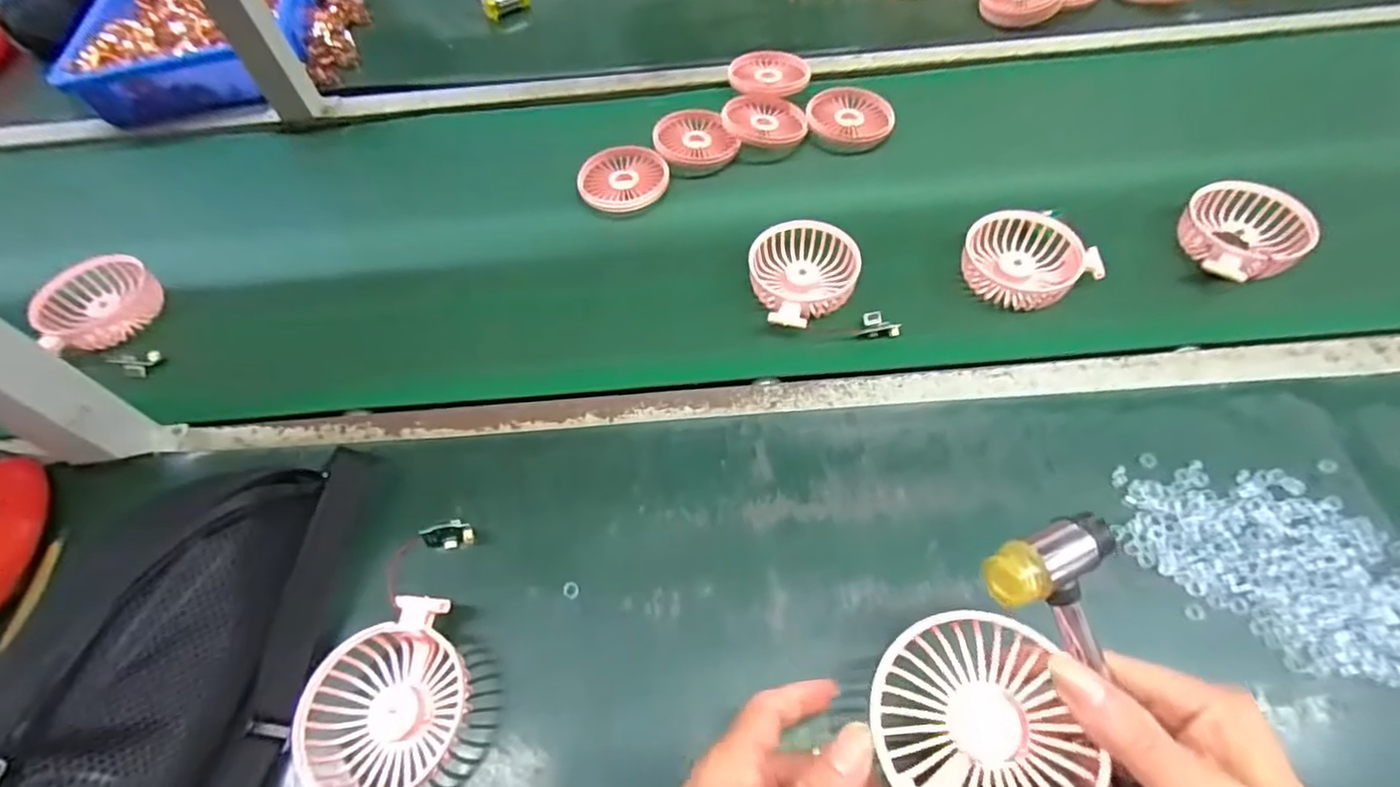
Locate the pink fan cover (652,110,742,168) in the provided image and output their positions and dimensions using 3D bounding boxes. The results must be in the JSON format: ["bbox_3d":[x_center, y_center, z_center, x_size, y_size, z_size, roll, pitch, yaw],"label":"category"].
[{"bbox_3d":[-0.005,-0.259,0.638,0.078,0.021,0.066,-18,62,-10],"label":"pink fan cover"}]

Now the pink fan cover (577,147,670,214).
[{"bbox_3d":[-0.074,-0.213,0.621,0.085,0.015,0.074,3,60,2],"label":"pink fan cover"}]

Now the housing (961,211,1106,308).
[{"bbox_3d":[0.269,-0.110,0.516,0.099,0.029,0.084,20,62,11],"label":"housing"}]

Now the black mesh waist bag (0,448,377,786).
[{"bbox_3d":[-0.296,0.198,0.319,0.120,0.071,0.384,7,61,4],"label":"black mesh waist bag"}]

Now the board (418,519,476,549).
[{"bbox_3d":[-0.165,0.091,0.412,0.030,0.018,0.014,-7,61,-4],"label":"board"}]

